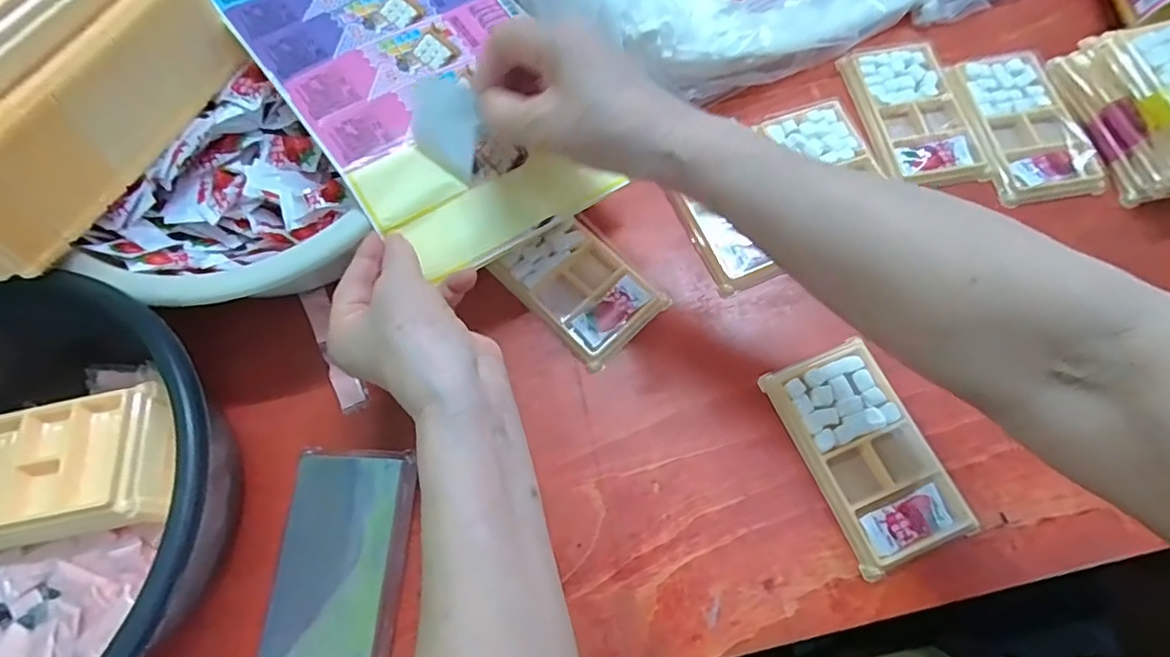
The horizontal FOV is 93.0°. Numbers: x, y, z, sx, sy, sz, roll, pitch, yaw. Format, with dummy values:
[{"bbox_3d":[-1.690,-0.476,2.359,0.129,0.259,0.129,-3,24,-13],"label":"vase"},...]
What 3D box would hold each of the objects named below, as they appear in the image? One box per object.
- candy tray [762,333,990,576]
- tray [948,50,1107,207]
[{"bbox_3d":[0.183,0.079,0.362,0.075,0.017,0.136,-22,71,-6],"label":"candy tray"},{"bbox_3d":[0.354,-0.165,0.445,0.081,0.016,0.136,-11,70,-2],"label":"tray"}]

